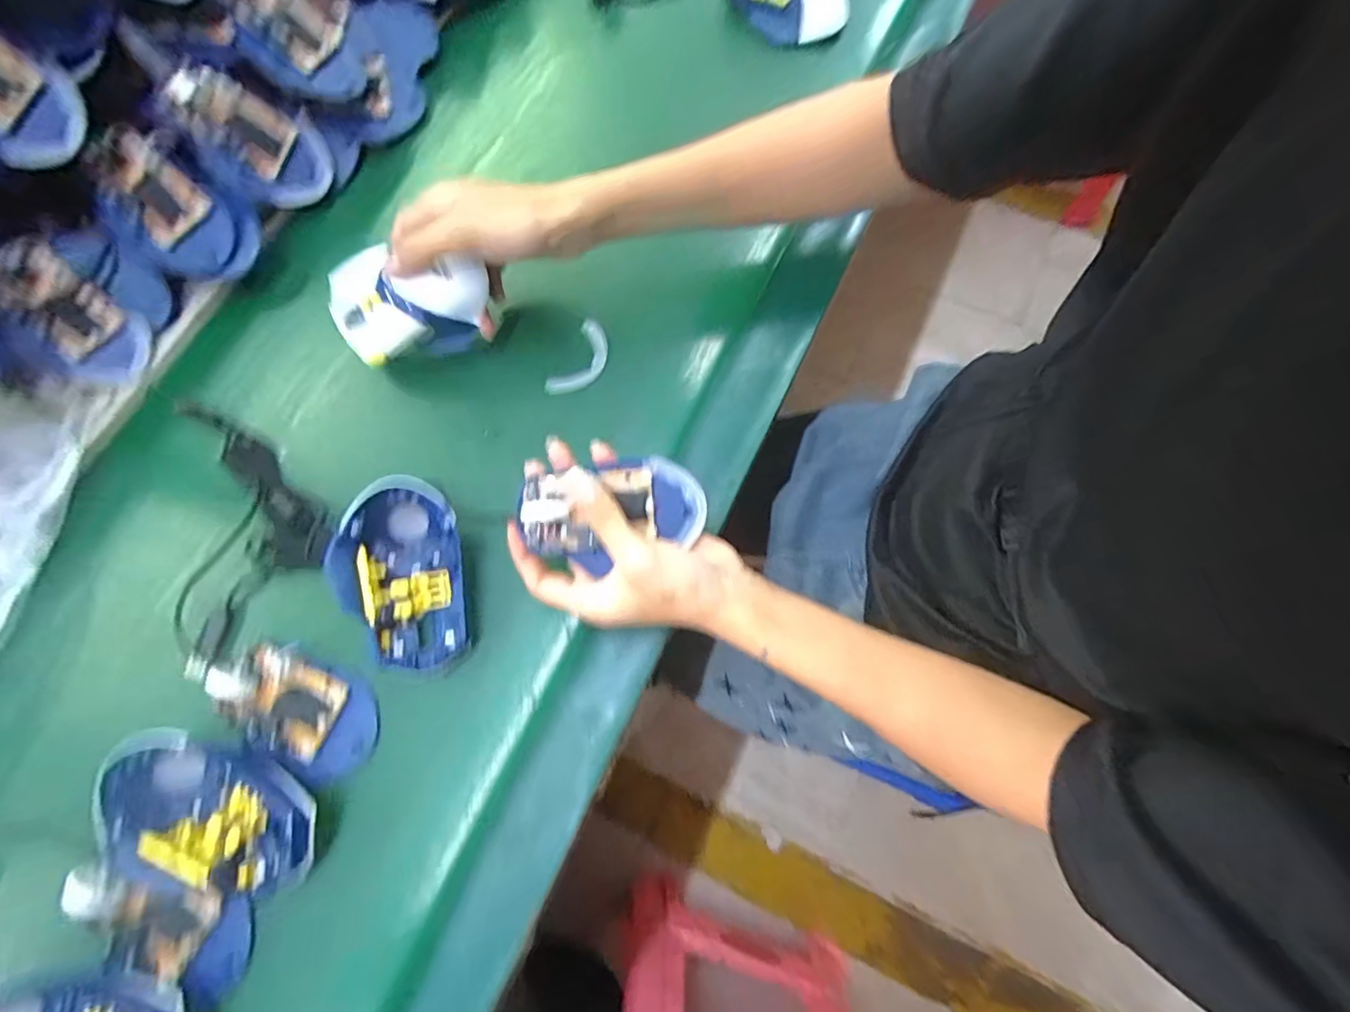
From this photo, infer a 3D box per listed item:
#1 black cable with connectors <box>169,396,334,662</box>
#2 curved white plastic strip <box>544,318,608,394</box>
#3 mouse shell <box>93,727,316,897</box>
[{"bbox_3d":[-0.334,0.006,0.400,0.171,0.022,0.117,42,77,14],"label":"black cable with connectors"},{"bbox_3d":[-0.072,-0.112,0.443,0.032,0.010,0.069,24,74,9],"label":"curved white plastic strip"},{"bbox_3d":[-0.269,0.184,0.331,0.116,0.047,0.069,25,74,9],"label":"mouse shell"}]

